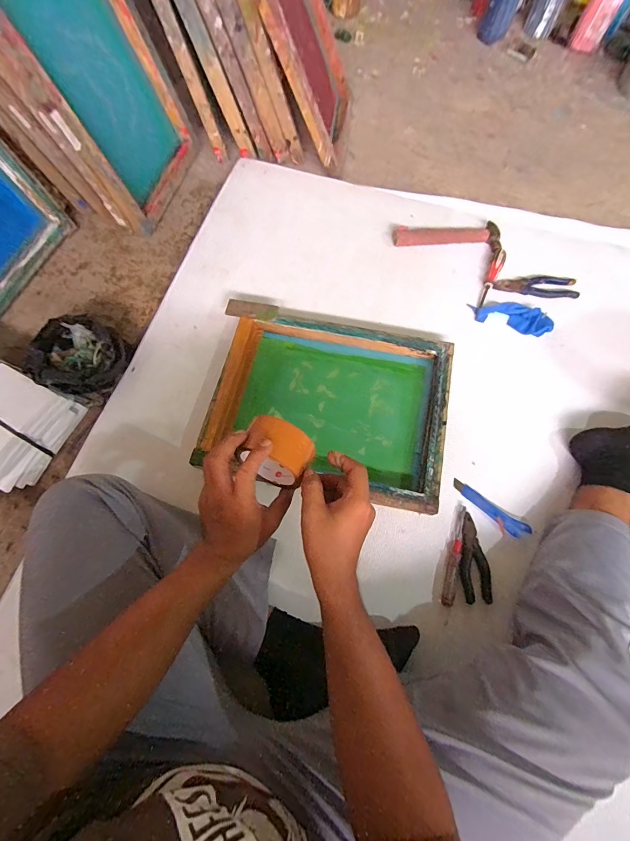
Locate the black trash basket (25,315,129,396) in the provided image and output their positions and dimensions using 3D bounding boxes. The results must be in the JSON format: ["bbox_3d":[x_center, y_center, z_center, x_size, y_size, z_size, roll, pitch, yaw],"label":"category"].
[{"bbox_3d":[-0.478,-0.126,0.731,0.125,0.108,0.163,20,71,7],"label":"black trash basket"}]

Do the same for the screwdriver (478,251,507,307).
[{"bbox_3d":[0.416,-0.336,0.843,0.028,0.027,0.157,25,72,9],"label":"screwdriver"}]

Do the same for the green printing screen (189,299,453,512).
[{"bbox_3d":[0.030,-0.040,0.717,0.468,0.052,0.380,9,70,3],"label":"green printing screen"}]

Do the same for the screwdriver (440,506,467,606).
[{"bbox_3d":[0.246,0.234,0.629,0.019,0.012,0.170,17,71,6],"label":"screwdriver"}]

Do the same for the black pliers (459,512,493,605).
[{"bbox_3d":[0.277,0.241,0.633,0.050,0.014,0.143,-2,70,-1],"label":"black pliers"}]

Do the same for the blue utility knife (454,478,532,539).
[{"bbox_3d":[0.328,0.167,0.675,0.153,0.016,0.034,36,74,12],"label":"blue utility knife"}]

